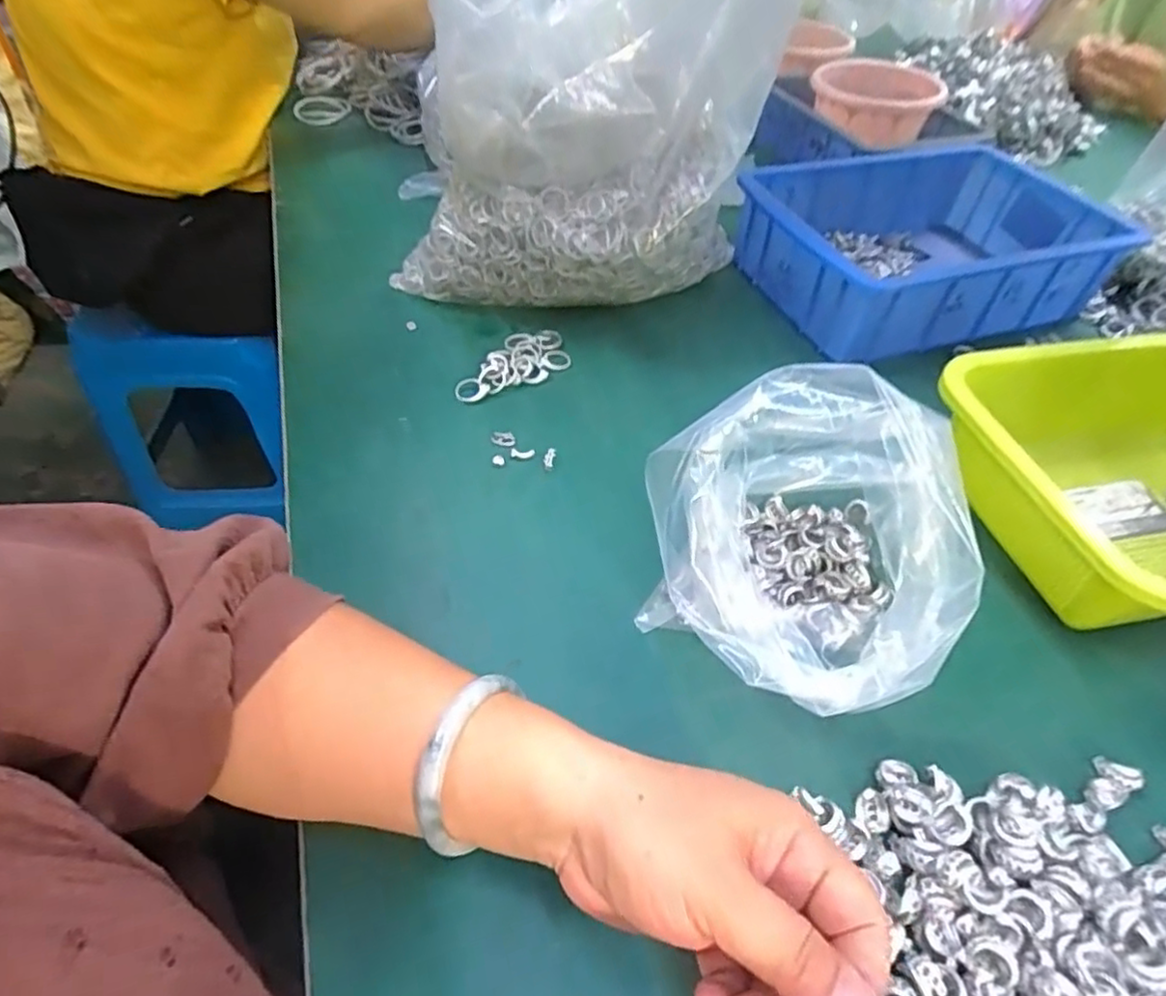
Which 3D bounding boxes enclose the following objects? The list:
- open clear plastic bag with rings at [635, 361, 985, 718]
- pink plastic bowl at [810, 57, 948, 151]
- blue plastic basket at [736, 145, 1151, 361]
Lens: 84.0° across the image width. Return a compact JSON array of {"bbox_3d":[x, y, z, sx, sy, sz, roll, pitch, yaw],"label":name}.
[{"bbox_3d":[0.104,0.013,0.331,0.138,0.140,0.156,12,49,6],"label":"open clear plastic bag with rings"},{"bbox_3d":[0.347,-0.478,0.777,0.140,0.053,0.145,2,48,-2],"label":"pink plastic bowl"},{"bbox_3d":[0.299,-0.229,0.588,0.293,0.080,0.199,-14,51,-16],"label":"blue plastic basket"}]

